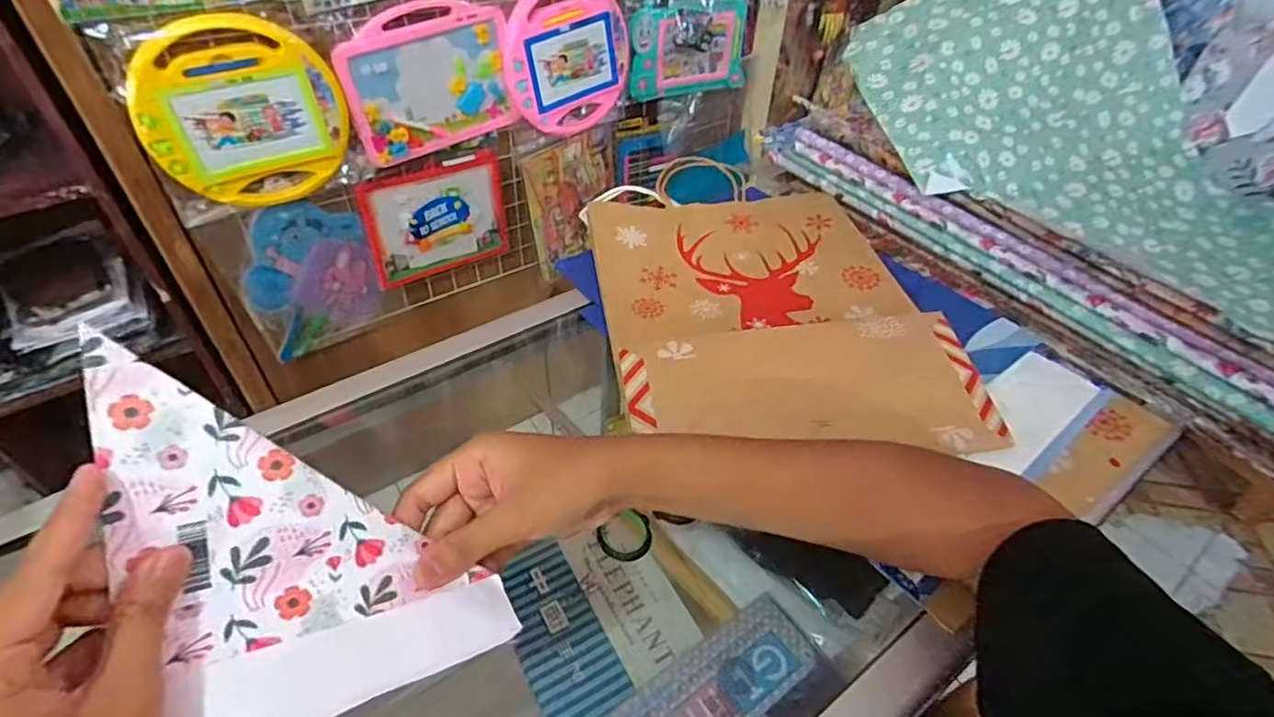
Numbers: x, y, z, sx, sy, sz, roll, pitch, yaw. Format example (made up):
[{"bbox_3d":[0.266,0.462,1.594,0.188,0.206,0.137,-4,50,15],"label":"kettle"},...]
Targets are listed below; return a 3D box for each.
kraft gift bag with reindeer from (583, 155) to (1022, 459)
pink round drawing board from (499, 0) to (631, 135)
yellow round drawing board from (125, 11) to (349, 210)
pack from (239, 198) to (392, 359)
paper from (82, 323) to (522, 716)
[{"bbox_3d":[0.102,-0.069,0.530,0.264,0.028,0.351,0,43,-3],"label":"kraft gift bag with reindeer"},{"bbox_3d":[-0.129,-0.577,1.189,0.273,0.263,0.024,-22,49,-25],"label":"pink round drawing board"},{"bbox_3d":[-0.602,-0.371,0.953,0.272,0.270,0.024,-21,49,-24],"label":"yellow round drawing board"},{"bbox_3d":[-0.622,-0.147,1.183,0.225,0.311,0.013,-23,49,-25],"label":"pack"},{"bbox_3d":[-0.136,0.068,0.265,0.133,0.020,0.153,-10,79,-39],"label":"paper"}]

